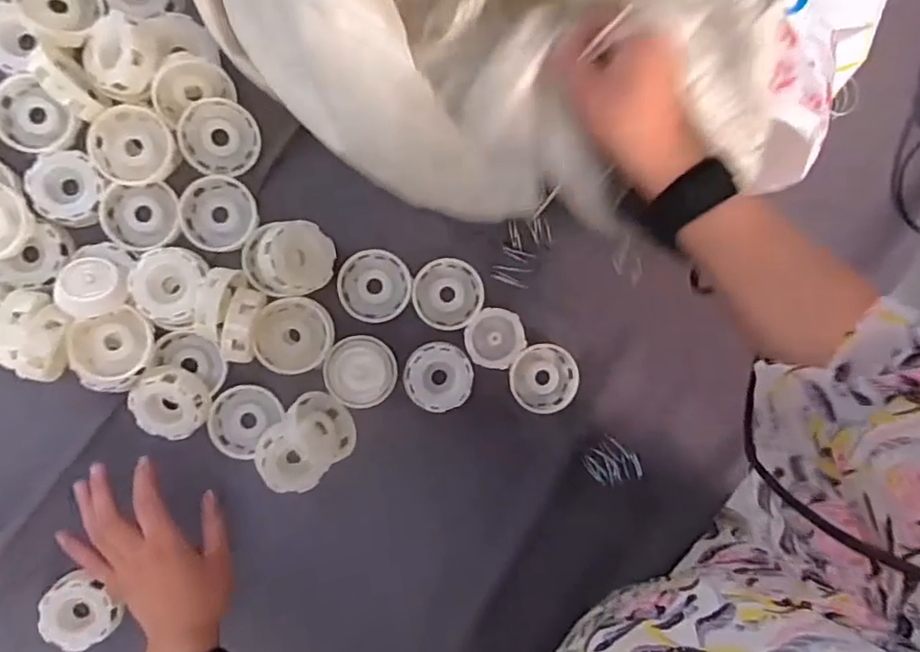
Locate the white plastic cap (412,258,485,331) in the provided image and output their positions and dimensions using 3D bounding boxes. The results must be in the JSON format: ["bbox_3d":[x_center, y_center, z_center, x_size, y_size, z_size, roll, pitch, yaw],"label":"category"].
[{"bbox_3d":[-0.011,-0.029,0.536,0.061,0.009,0.061,0,92,-7],"label":"white plastic cap"}]

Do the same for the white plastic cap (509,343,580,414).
[{"bbox_3d":[0.077,0.049,0.552,0.060,0.012,0.063,0,92,-7],"label":"white plastic cap"}]

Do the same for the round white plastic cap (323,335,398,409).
[{"bbox_3d":[-0.085,0.041,0.513,0.059,0.022,0.061,0,92,-7],"label":"round white plastic cap"}]

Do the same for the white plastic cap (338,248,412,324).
[{"bbox_3d":[-0.075,-0.035,0.527,0.063,0.011,0.061,0,92,-7],"label":"white plastic cap"}]

